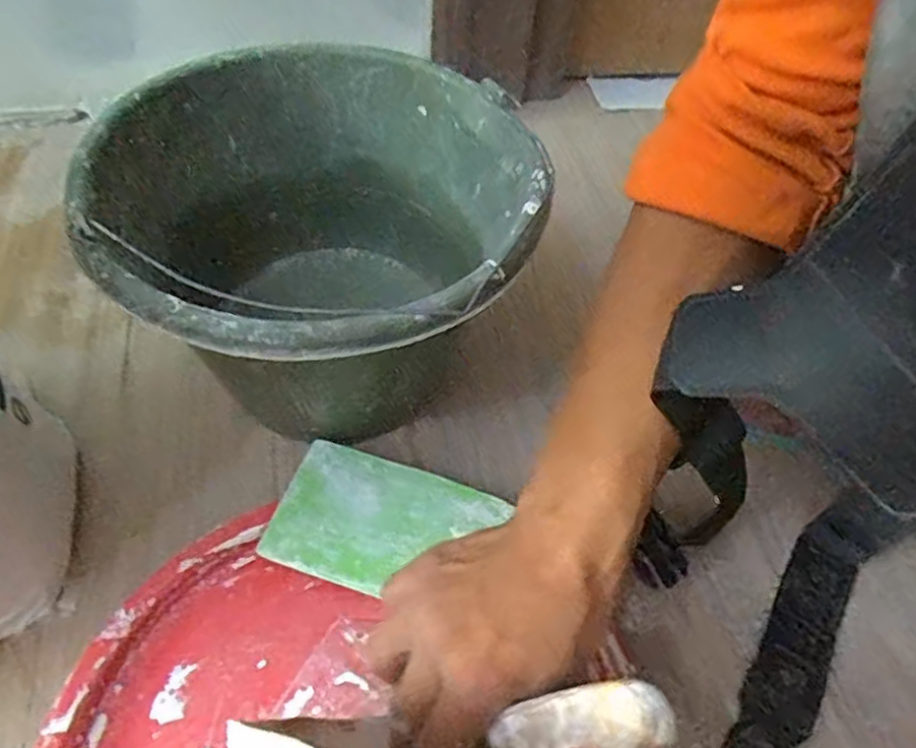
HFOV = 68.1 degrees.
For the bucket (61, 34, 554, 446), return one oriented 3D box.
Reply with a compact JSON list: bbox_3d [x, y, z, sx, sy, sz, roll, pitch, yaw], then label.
[{"bbox_3d":[-0.082,-0.069,0.415,0.237,0.150,0.240,2,53,-3],"label":"bucket"}]

